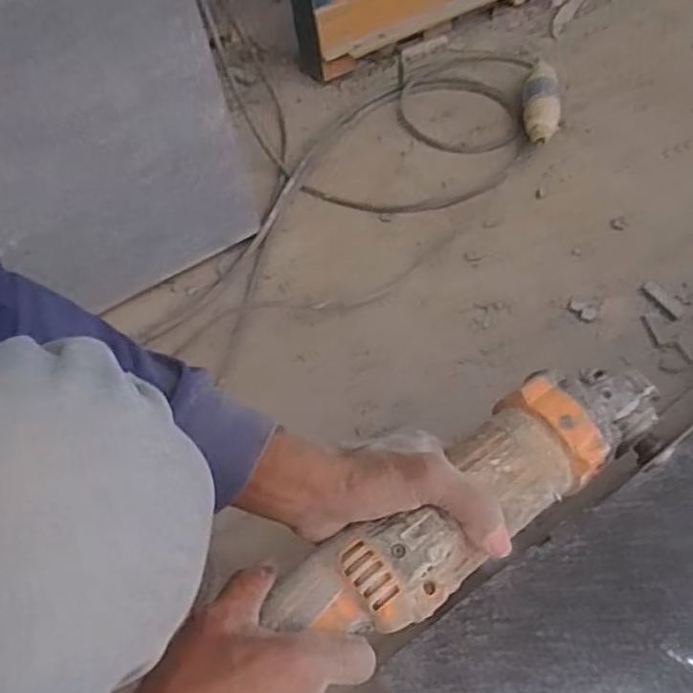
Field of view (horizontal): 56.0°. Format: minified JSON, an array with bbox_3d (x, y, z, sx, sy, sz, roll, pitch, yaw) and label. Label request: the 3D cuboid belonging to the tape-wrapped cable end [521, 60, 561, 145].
[{"bbox_3d":[0.281,-0.349,0.950,0.053,0.047,0.172,7,55,7],"label":"tape-wrapped cable end"}]

